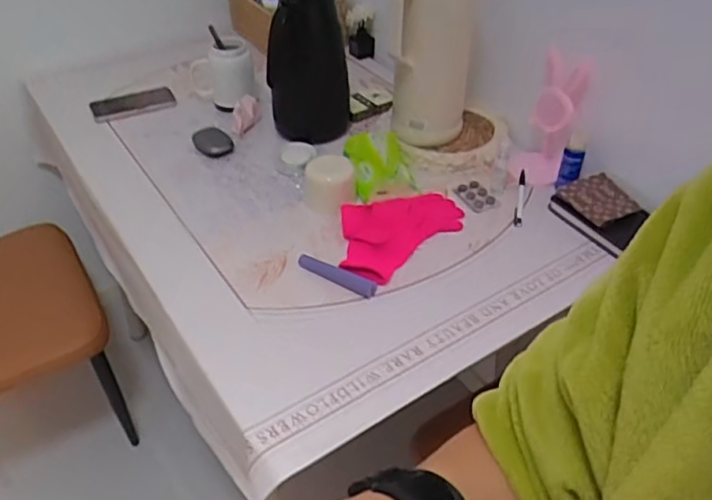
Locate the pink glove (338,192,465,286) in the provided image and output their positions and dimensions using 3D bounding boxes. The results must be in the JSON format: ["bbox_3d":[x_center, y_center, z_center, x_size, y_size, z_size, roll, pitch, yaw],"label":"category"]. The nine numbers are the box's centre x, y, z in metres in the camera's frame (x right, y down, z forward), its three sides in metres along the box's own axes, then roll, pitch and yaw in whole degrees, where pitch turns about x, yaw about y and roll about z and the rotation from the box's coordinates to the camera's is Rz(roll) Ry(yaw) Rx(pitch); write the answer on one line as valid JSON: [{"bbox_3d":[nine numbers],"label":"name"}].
[{"bbox_3d":[0.056,-0.043,0.976,0.243,0.031,0.148,-33,51,-32],"label":"pink glove"}]

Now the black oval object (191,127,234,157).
[{"bbox_3d":[-0.265,-0.201,1.158,0.060,0.024,0.091,-27,48,-28],"label":"black oval object"}]

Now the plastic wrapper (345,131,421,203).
[{"bbox_3d":[0.044,-0.151,1.061,0.104,0.068,0.124,-11,42,-12],"label":"plastic wrapper"}]

